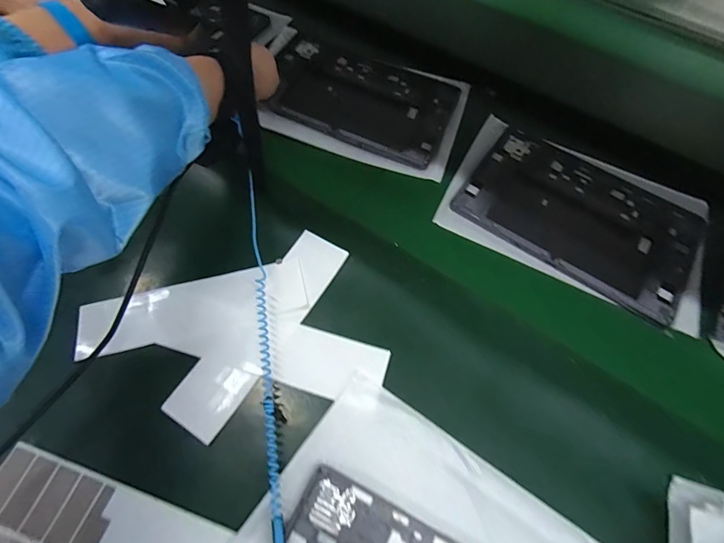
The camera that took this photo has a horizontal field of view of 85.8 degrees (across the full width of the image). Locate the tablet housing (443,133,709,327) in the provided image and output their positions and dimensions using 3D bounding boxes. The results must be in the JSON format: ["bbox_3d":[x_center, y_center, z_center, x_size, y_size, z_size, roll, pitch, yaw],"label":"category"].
[{"bbox_3d":[0.255,-0.070,0.458,0.251,0.008,0.174,33,65,14],"label":"tablet housing"}]

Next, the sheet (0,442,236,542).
[{"bbox_3d":[-0.199,0.198,0.302,0.206,0.005,0.056,16,59,9],"label":"sheet"}]

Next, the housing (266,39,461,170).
[{"bbox_3d":[0.001,-0.235,0.522,0.242,0.018,0.175,18,62,7],"label":"housing"}]

